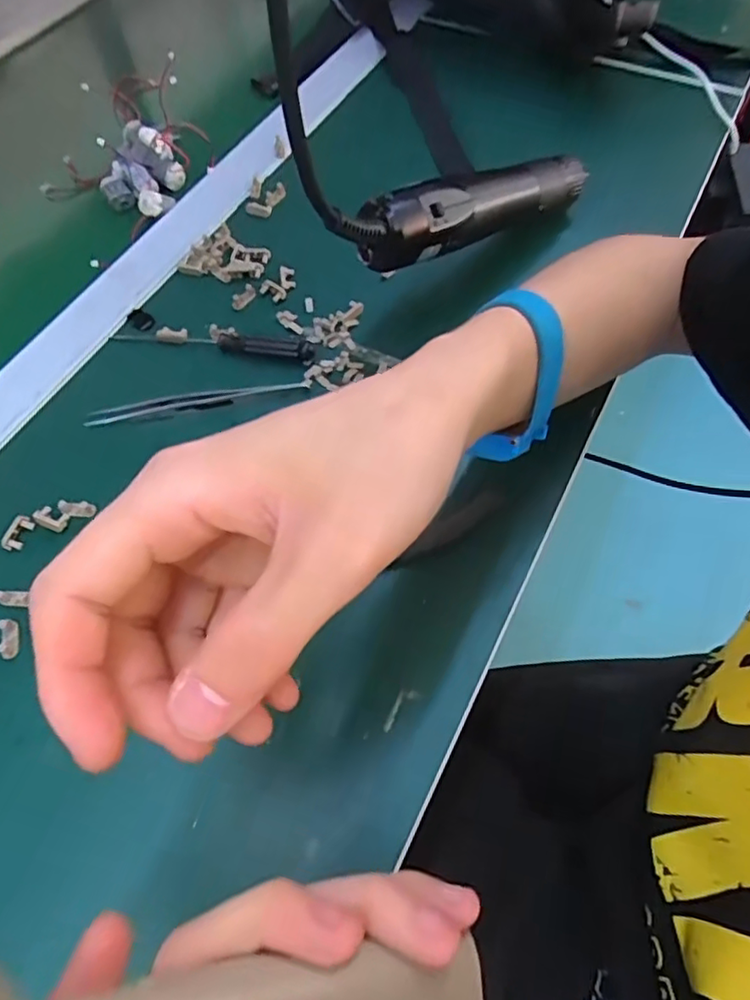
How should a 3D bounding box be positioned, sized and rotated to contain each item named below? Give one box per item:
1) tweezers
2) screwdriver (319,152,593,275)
[{"bbox_3d":[-0.104,-0.059,0.355,0.128,0.007,0.012,-9,62,-4],"label":"tweezers"},{"bbox_3d":[0.057,-0.173,0.352,0.030,0.036,0.240,40,52,21],"label":"screwdriver"}]

